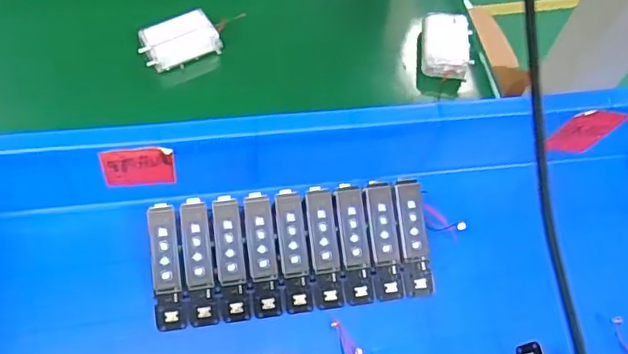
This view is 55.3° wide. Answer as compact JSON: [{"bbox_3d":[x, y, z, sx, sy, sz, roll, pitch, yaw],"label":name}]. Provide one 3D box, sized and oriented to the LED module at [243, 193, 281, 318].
[{"bbox_3d":[-0.034,0.051,0.392,0.018,0.005,0.079,-6,84,-8],"label":"LED module"}]

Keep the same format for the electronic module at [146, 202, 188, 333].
[{"bbox_3d":[-0.094,0.057,0.384,0.017,0.006,0.078,-7,84,-8],"label":"electronic module"}]

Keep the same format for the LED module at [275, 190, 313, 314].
[{"bbox_3d":[-0.014,0.049,0.395,0.018,0.005,0.079,-5,83,-7],"label":"LED module"}]

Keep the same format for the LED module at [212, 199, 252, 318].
[{"bbox_3d":[-0.054,0.053,0.390,0.018,0.004,0.078,-7,83,-8],"label":"LED module"}]

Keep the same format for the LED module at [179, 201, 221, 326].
[{"bbox_3d":[-0.074,0.054,0.387,0.019,0.004,0.079,-6,84,-8],"label":"LED module"}]

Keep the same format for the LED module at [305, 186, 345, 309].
[{"bbox_3d":[0.007,0.047,0.398,0.019,0.007,0.078,-6,84,-8],"label":"LED module"}]

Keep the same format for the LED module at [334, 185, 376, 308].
[{"bbox_3d":[0.026,0.045,0.401,0.020,0.008,0.079,-6,85,-8],"label":"LED module"}]

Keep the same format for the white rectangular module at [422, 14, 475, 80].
[{"bbox_3d":[0.113,-0.112,0.513,0.039,0.019,0.061,6,59,-1],"label":"white rectangular module"}]

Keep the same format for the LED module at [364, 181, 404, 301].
[{"bbox_3d":[0.047,0.043,0.402,0.018,0.008,0.078,-6,87,-8],"label":"LED module"}]

